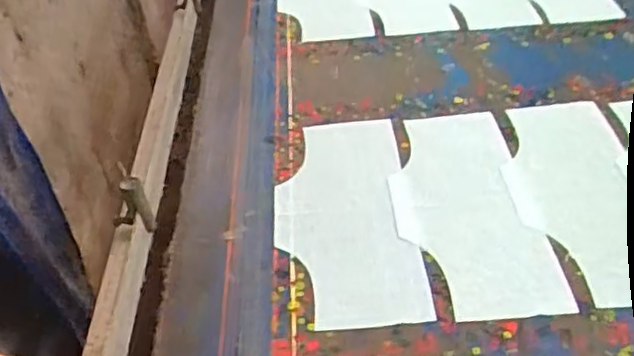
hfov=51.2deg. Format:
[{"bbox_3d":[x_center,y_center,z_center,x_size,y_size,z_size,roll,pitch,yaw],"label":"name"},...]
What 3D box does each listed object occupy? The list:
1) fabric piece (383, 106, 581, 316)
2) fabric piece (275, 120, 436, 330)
[{"bbox_3d":[0.150,0.017,0.694,0.139,0.004,0.311,-5,40,2],"label":"fabric piece"},{"bbox_3d":[0.026,0.025,0.677,0.134,0.006,0.295,-5,40,1],"label":"fabric piece"}]

